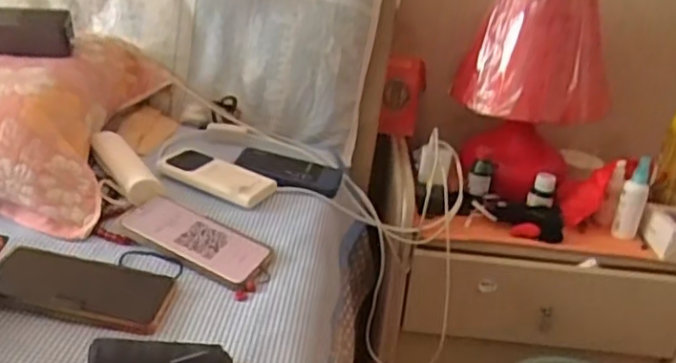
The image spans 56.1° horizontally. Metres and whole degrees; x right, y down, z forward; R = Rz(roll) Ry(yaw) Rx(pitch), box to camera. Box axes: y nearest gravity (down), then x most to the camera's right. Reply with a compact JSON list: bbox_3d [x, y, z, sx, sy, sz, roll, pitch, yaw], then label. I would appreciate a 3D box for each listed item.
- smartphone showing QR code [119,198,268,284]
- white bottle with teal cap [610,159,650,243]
[{"bbox_3d":[-0.152,0.061,0.686,0.153,0.009,0.071,26,39,13],"label":"smartphone showing QR code"},{"bbox_3d":[0.470,0.027,1.007,0.039,0.135,0.029,21,28,27],"label":"white bottle with teal cap"}]

